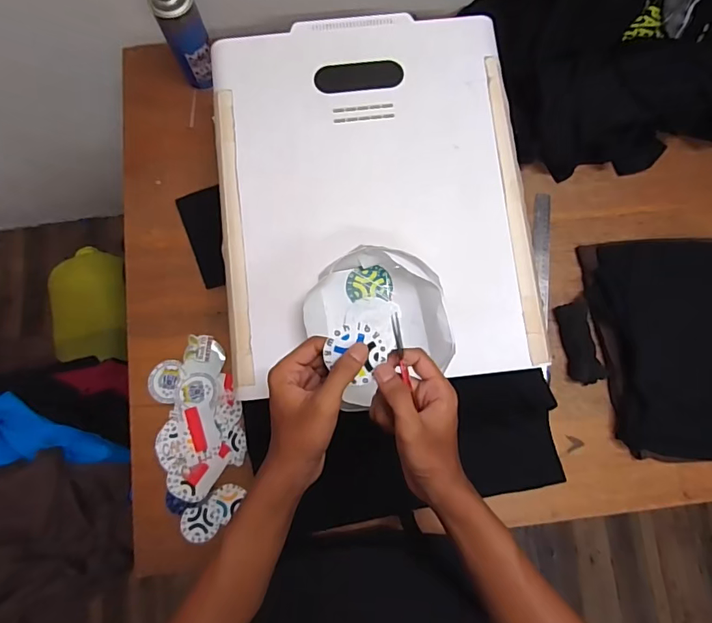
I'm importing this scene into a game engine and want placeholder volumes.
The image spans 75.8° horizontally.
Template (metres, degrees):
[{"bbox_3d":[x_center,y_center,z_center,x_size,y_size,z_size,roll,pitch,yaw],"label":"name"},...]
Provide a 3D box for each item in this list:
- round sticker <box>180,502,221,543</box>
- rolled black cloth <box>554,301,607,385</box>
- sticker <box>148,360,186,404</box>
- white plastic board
[{"bbox_3d":[-0.230,0.313,0.678,0.057,0.004,0.055,0,80,0],"label":"round sticker"},{"bbox_3d":[0.355,0.049,0.725,0.050,0.016,0.125,-13,80,-2],"label":"rolled black cloth"},{"bbox_3d":[-0.298,0.108,0.716,0.053,0.009,0.065,21,80,5],"label":"sticker"},{"bbox_3d":[0.021,-0.161,0.612,0.399,0.027,0.494,-6,80,-1],"label":"white plastic board"}]

